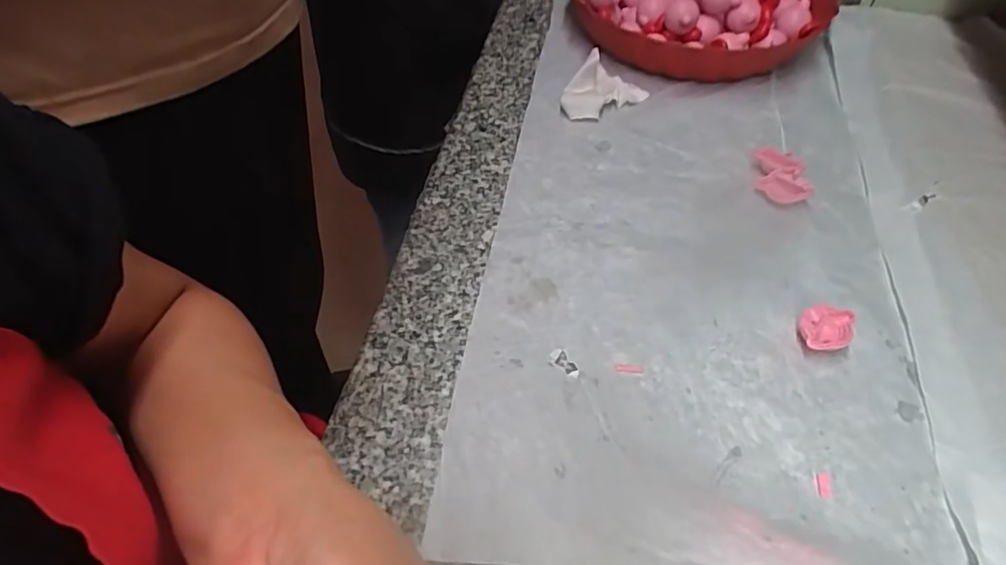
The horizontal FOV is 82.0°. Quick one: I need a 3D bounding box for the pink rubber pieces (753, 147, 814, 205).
[{"bbox_3d":[0.211,-0.083,0.438,0.035,0.014,0.056,10,52,7],"label":"pink rubber pieces"}]

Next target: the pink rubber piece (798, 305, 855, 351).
[{"bbox_3d":[0.194,0.028,0.349,0.033,0.012,0.027,-3,52,-3],"label":"pink rubber piece"}]

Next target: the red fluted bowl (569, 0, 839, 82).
[{"bbox_3d":[0.192,-0.285,0.564,0.236,0.063,0.242,0,52,0],"label":"red fluted bowl"}]

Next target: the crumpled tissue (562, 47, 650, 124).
[{"bbox_3d":[0.085,-0.167,0.497,0.050,0.029,0.074,33,59,23],"label":"crumpled tissue"}]

